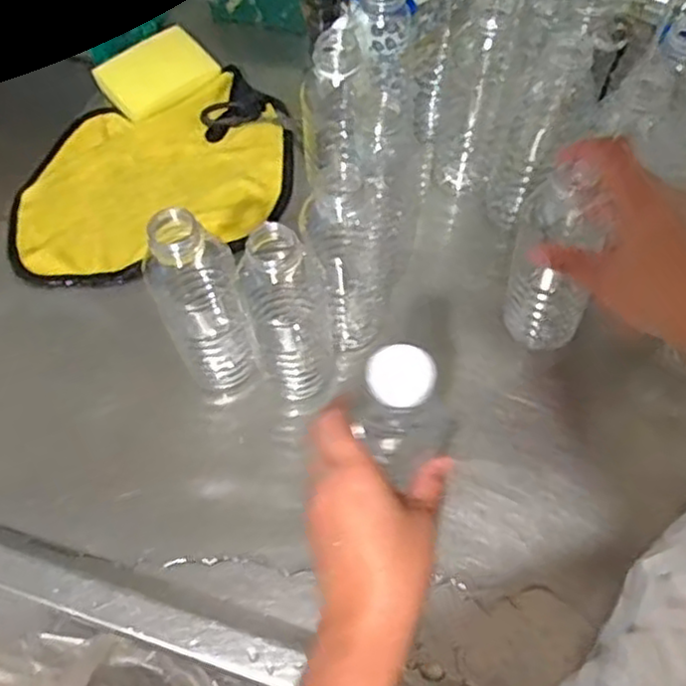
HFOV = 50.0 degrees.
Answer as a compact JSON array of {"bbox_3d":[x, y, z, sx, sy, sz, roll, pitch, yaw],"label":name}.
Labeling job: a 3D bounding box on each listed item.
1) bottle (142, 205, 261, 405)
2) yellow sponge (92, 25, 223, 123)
[{"bbox_3d":[-0.093,-0.024,0.491,0.057,0.159,0.056,0,60,0],"label":"bottle"},{"bbox_3d":[-0.173,-0.252,0.694,0.101,0.015,0.067,-32,85,-11],"label":"yellow sponge"}]

